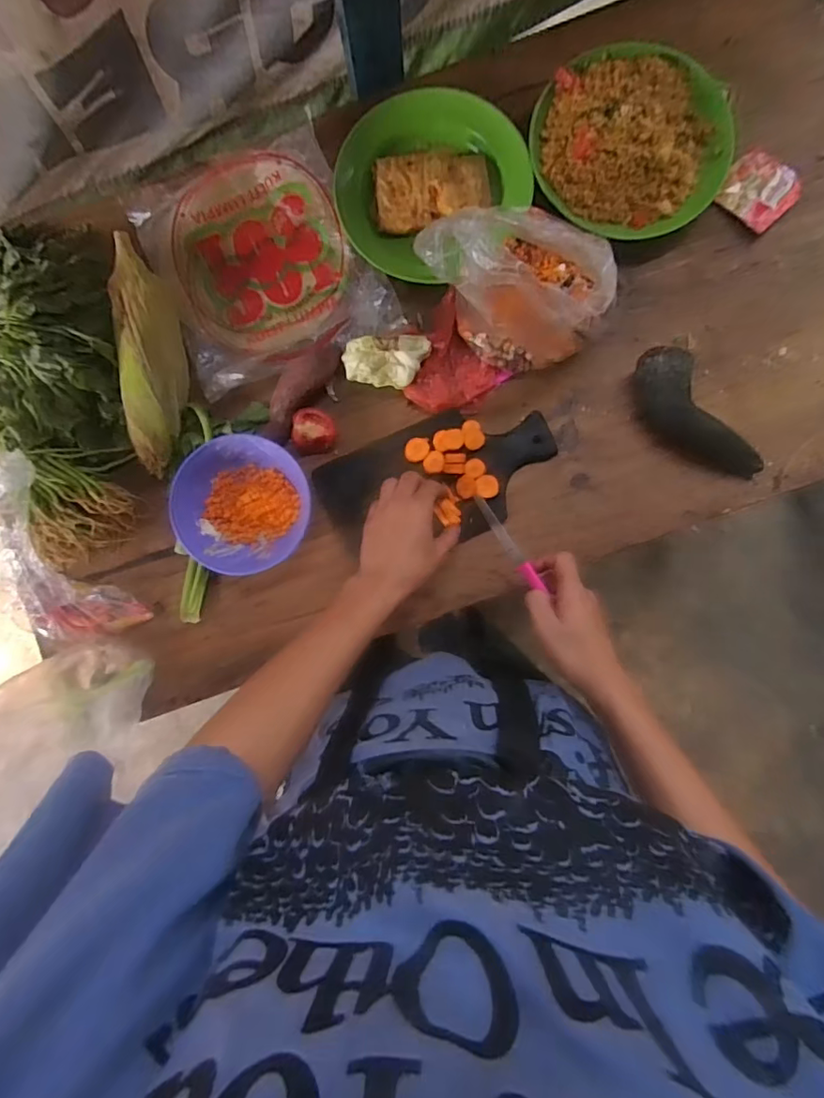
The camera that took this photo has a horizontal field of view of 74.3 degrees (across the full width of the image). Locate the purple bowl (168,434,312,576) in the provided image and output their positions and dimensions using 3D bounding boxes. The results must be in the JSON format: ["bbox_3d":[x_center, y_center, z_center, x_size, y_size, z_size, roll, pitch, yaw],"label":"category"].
[{"bbox_3d":[-0.182,-0.048,0.600,0.136,0.053,0.145,0,93,1],"label":"purple bowl"}]

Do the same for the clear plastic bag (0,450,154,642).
[{"bbox_3d":[-0.390,0.009,0.574,0.105,0.064,0.226,-31,105,3],"label":"clear plastic bag"}]

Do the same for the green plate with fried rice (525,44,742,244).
[{"bbox_3d":[0.243,-0.454,0.596,0.211,0.050,0.221,0,93,1],"label":"green plate with fried rice"}]

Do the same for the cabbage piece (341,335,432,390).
[{"bbox_3d":[-0.026,-0.204,0.592,0.093,0.054,0.050,-11,92,2],"label":"cabbage piece"}]

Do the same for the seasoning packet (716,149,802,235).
[{"bbox_3d":[0.394,-0.405,0.615,0.076,0.005,0.085,35,85,5],"label":"seasoning packet"}]

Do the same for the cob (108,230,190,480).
[{"bbox_3d":[-0.286,-0.216,0.598,0.061,0.059,0.264,-6,92,2],"label":"cob"}]

